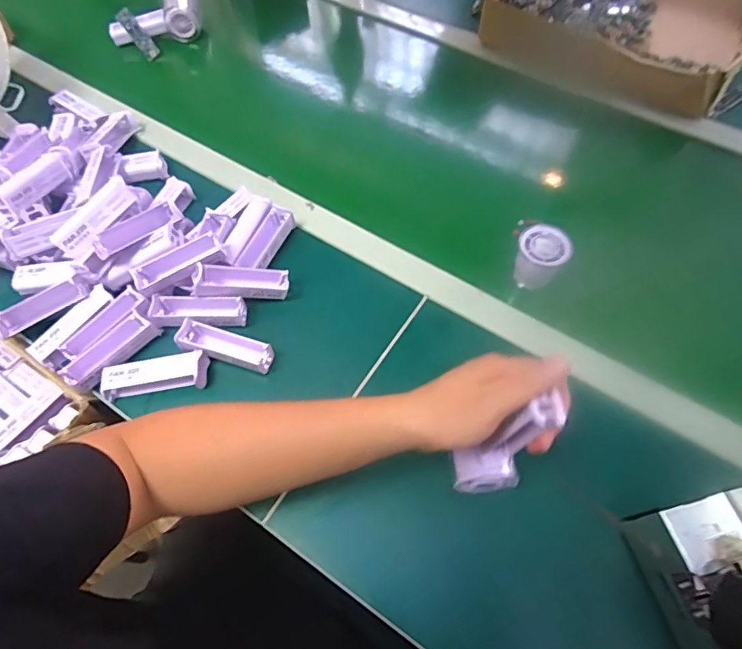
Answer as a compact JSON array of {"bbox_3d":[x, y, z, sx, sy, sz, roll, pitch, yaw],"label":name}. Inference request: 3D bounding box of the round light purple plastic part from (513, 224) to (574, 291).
[{"bbox_3d":[0.195,-0.076,0.565,0.053,0.064,0.047,28,64,15],"label":"round light purple plastic part"}]

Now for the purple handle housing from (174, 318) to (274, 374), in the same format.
[{"bbox_3d":[-0.155,0.023,0.522,0.099,0.025,0.033,13,62,8],"label":"purple handle housing"}]

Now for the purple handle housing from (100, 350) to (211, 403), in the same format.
[{"bbox_3d":[-0.227,0.052,0.513,0.105,0.025,0.032,-8,61,-4],"label":"purple handle housing"}]

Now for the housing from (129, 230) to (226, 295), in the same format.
[{"bbox_3d":[-0.209,-0.066,0.530,0.099,0.024,0.030,-25,63,2],"label":"housing"}]

